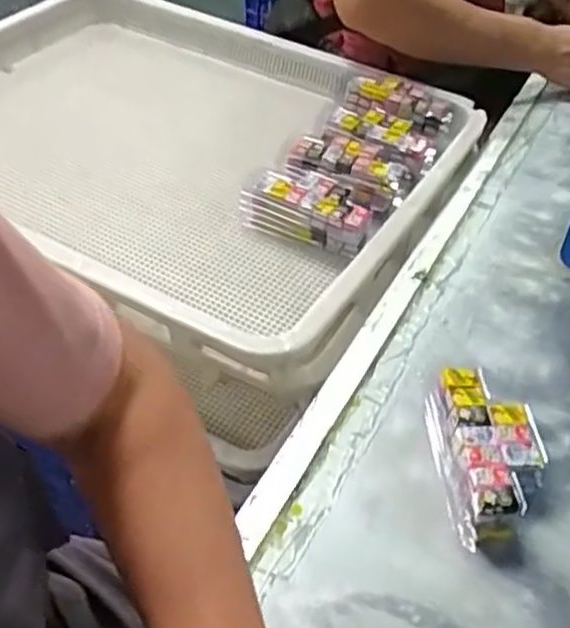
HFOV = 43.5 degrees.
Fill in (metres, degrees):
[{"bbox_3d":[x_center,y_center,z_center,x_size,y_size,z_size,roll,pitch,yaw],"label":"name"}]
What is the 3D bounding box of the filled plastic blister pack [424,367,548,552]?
[{"bbox_3d":[0.144,0.098,0.510,0.072,0.041,0.129,-3,45,-5],"label":"filled plastic blister pack"}]

